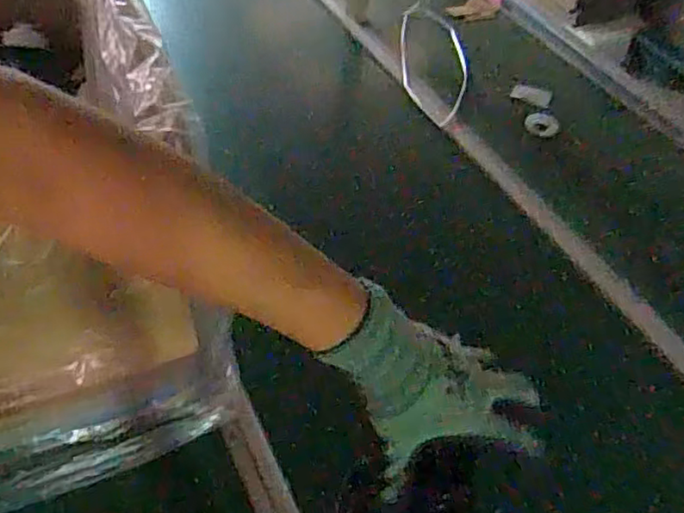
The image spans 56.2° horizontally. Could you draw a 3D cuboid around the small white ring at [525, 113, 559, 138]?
[{"bbox_3d":[0.365,-0.241,1.172,0.060,0.021,0.056,2,48,-3],"label":"small white ring"}]

